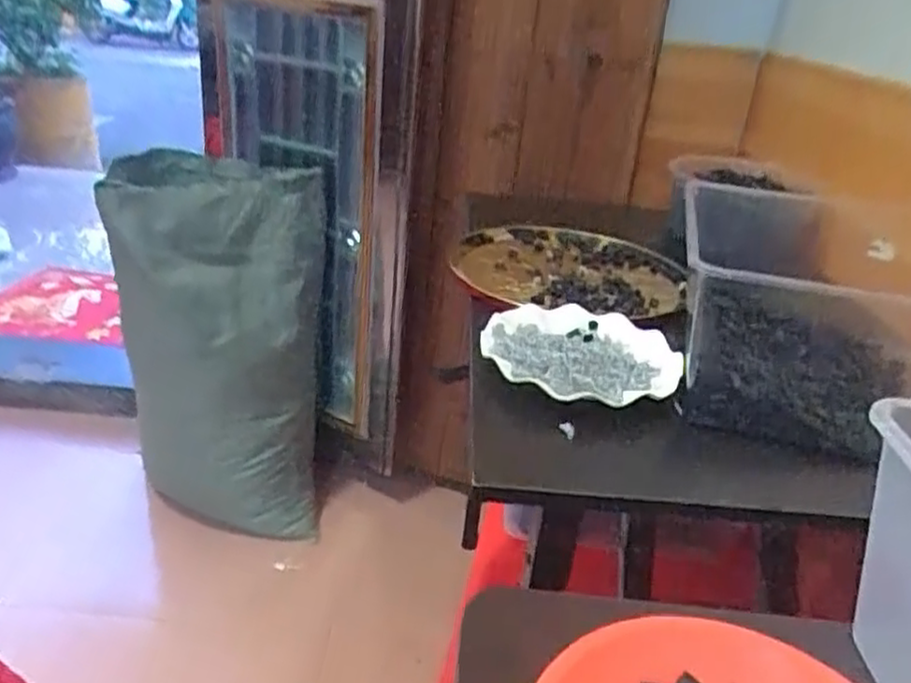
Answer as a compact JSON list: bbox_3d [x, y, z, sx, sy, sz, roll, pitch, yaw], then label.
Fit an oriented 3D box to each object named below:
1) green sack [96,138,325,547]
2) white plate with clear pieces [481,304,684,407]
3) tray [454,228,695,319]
[{"bbox_3d":[-0.449,0.028,1.458,0.366,0.696,0.390,-1,26,-14],"label":"green sack"},{"bbox_3d":[0.116,0.013,0.711,0.180,0.033,0.185,5,25,-2],"label":"white plate with clear pieces"},{"bbox_3d":[0.146,-0.091,0.953,0.291,0.038,0.285,5,25,-2],"label":"tray"}]

